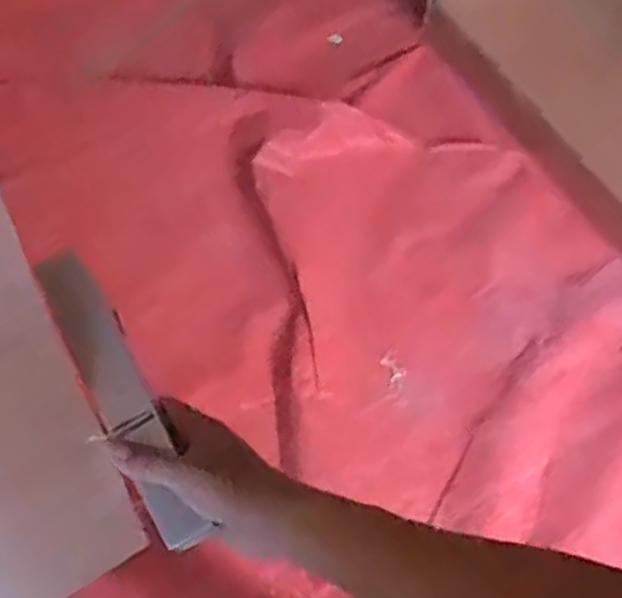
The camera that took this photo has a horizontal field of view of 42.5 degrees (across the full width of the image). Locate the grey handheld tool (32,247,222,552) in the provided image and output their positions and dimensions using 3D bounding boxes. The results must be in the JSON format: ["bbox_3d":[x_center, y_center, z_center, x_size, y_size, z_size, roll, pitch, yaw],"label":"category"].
[{"bbox_3d":[-0.124,0.066,0.531,0.038,0.030,0.207,-24,79,-16],"label":"grey handheld tool"}]

